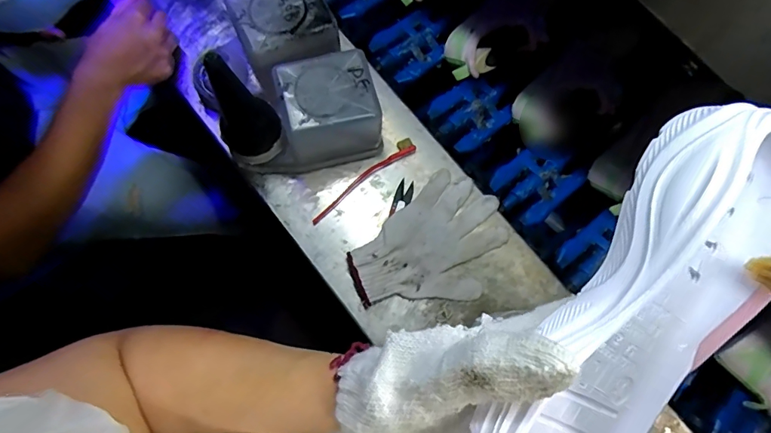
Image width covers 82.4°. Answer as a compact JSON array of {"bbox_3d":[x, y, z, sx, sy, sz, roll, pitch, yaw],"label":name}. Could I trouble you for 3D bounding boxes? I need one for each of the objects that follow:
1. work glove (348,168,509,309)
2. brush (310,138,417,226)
[{"bbox_3d":[0.062,0.044,0.552,0.200,0.022,0.137,-43,82,-10],"label":"work glove"},{"bbox_3d":[-0.030,-0.047,0.577,0.168,0.007,0.020,-38,81,-10],"label":"brush"}]

